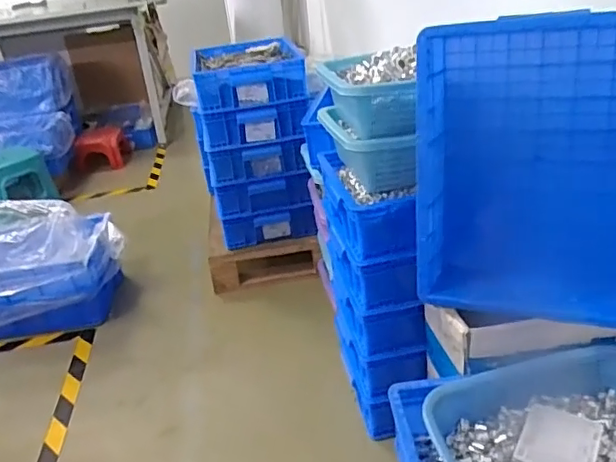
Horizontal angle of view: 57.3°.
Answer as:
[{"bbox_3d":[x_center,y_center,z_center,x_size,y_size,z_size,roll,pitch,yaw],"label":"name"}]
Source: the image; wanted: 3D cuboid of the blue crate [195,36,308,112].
[{"bbox_3d":[-0.180,-0.467,1.655,0.322,0.111,0.368,-8,28,-4],"label":"blue crate"}]

